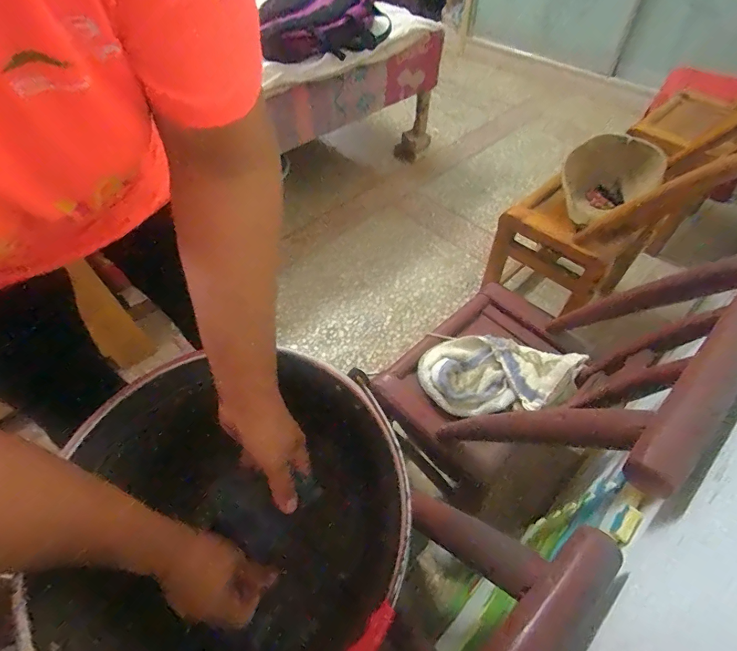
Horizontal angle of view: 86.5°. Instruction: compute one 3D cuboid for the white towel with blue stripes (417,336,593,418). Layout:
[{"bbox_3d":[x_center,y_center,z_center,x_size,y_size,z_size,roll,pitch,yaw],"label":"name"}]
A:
[{"bbox_3d":[0.226,0.077,0.699,0.264,0.070,0.160,0,52,3],"label":"white towel with blue stripes"}]

